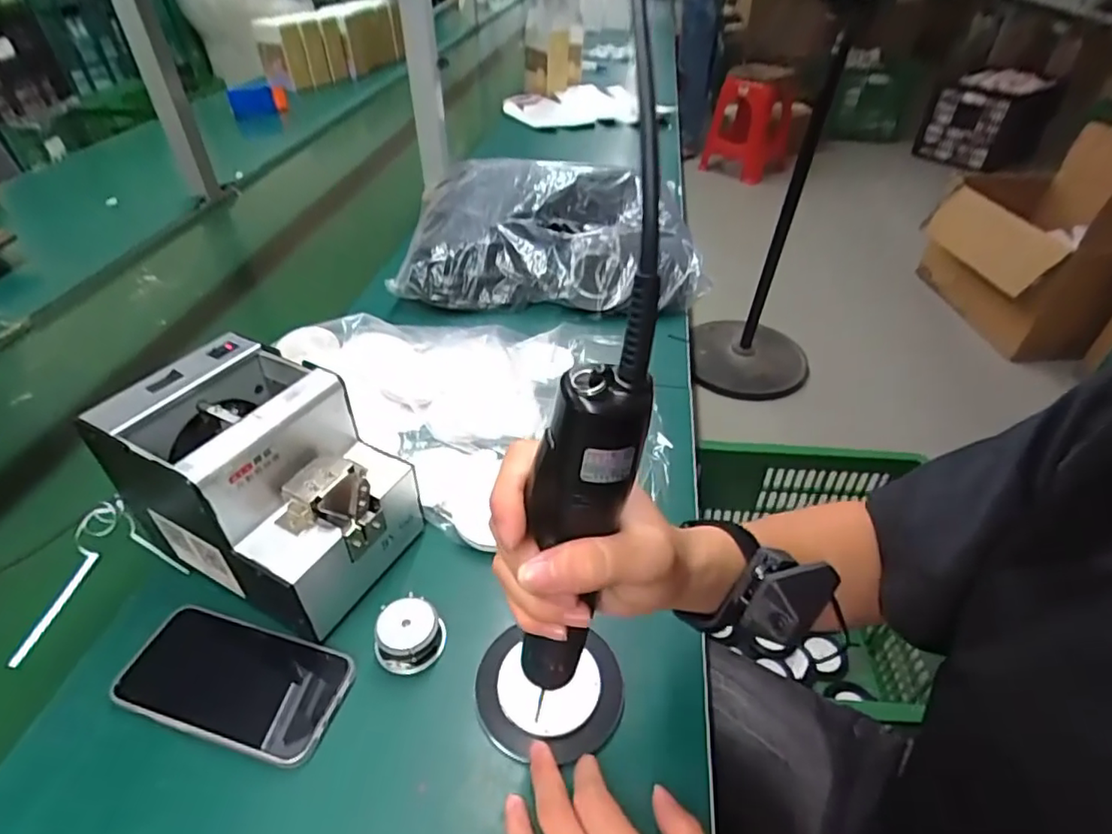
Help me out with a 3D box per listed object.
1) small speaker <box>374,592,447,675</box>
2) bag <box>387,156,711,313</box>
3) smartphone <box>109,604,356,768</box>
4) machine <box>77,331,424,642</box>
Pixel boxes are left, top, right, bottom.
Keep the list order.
[{"bbox_3d":[-0.104,0.155,0.423,0.045,0.023,0.044,-6,42,-8],"label":"small speaker"},{"bbox_3d":[-0.003,-0.262,0.847,0.384,0.118,0.279,0,41,-1],"label":"bag"},{"bbox_3d":[-0.217,0.180,0.404,0.146,0.012,0.077,11,42,12],"label":"smartphone"},{"bbox_3d":[-0.211,0.047,0.450,0.173,0.143,0.130,20,45,21],"label":"machine"}]

